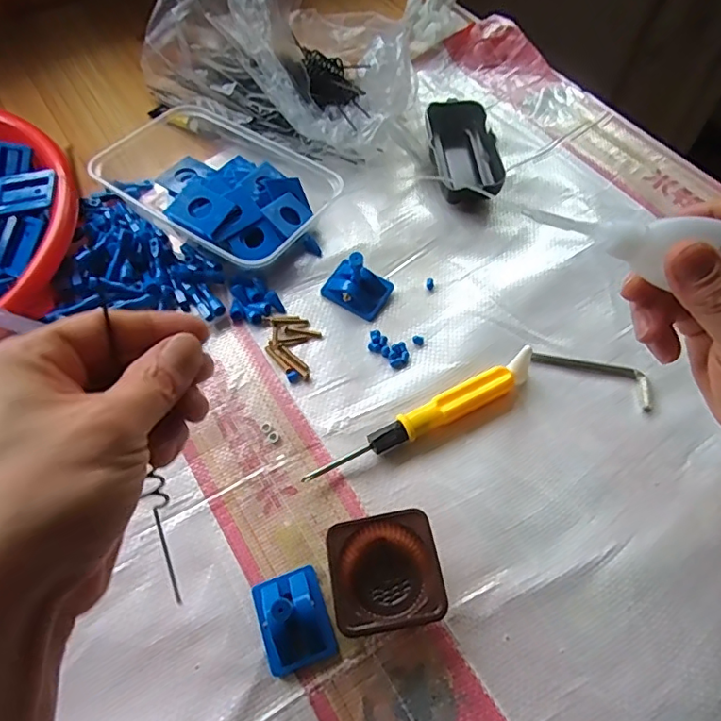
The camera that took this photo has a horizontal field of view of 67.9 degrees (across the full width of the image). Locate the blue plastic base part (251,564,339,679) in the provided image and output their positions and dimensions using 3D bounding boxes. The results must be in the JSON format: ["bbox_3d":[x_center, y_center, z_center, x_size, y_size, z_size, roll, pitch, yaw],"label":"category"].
[{"bbox_3d":[-0.034,0.130,0.271,0.034,0.016,0.044,-18,60,-10],"label":"blue plastic base part"}]

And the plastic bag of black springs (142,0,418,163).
[{"bbox_3d":[-0.049,-0.272,0.445,0.214,0.137,0.163,34,64,19],"label":"plastic bag of black springs"}]

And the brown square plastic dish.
[{"bbox_3d":[0.012,0.109,0.277,0.054,0.028,0.056,-9,58,-5],"label":"brown square plastic dish"}]

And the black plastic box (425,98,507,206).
[{"bbox_3d":[0.085,-0.171,0.446,0.050,0.027,0.111,-3,58,-1],"label":"black plastic box"}]

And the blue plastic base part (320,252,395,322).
[{"bbox_3d":[-0.003,-0.054,0.382,0.045,0.022,0.034,25,61,15],"label":"blue plastic base part"}]

